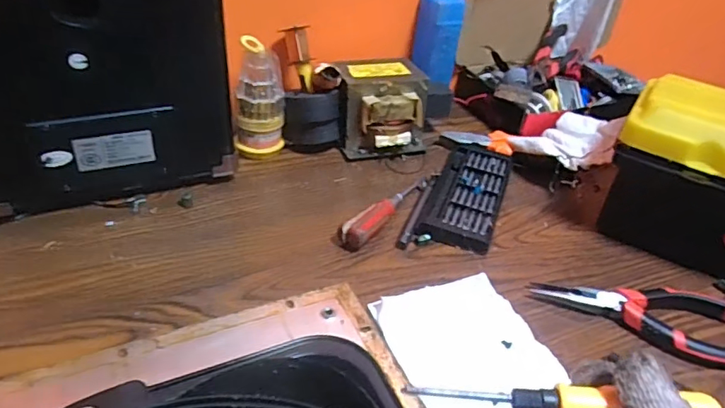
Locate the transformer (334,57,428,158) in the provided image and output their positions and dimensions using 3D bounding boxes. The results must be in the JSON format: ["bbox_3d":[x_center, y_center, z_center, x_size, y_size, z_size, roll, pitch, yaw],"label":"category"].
[{"bbox_3d":[0.020,-0.100,0.560,0.094,0.081,0.076,-4,39,-13],"label":"transformer"}]

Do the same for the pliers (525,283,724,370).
[{"bbox_3d":[0.211,0.080,0.404,0.154,0.017,0.060,15,39,11],"label":"pliers"}]

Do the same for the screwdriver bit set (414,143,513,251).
[{"bbox_3d":[0.104,-0.012,0.511,0.066,0.014,0.158,17,39,13],"label":"screwdriver bit set"}]

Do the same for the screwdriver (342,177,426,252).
[{"bbox_3d":[0.023,0.001,0.478,0.022,0.025,0.128,25,41,22],"label":"screwdriver"}]

